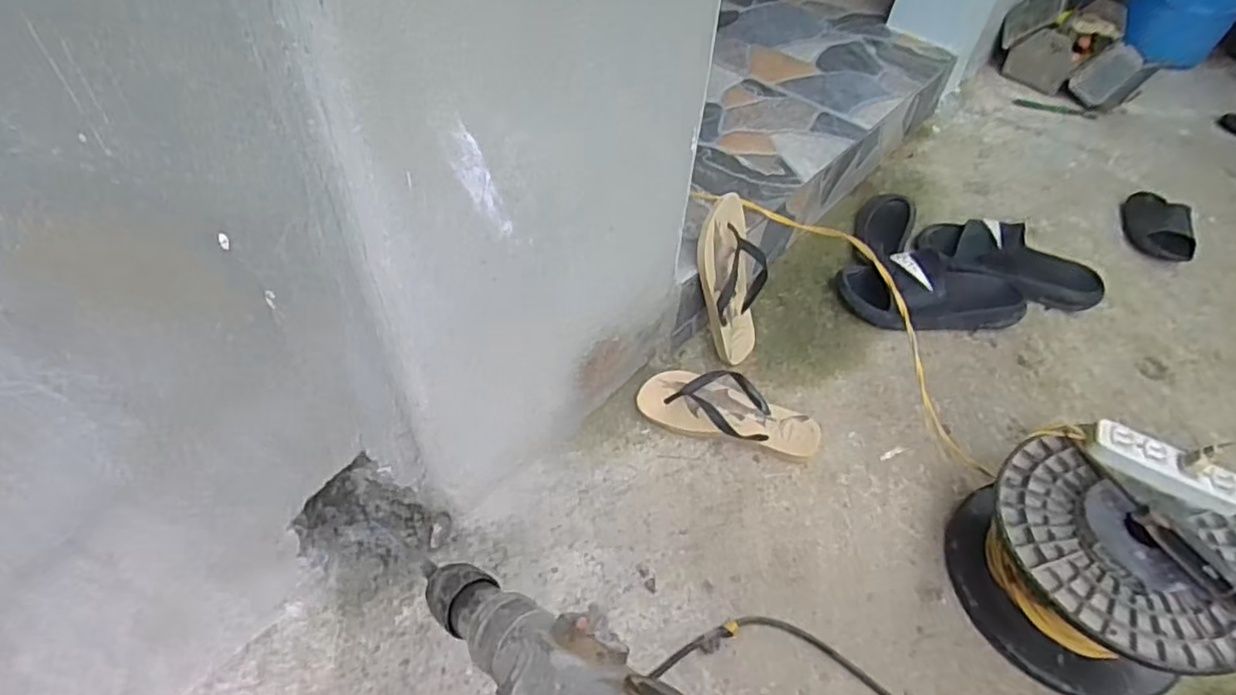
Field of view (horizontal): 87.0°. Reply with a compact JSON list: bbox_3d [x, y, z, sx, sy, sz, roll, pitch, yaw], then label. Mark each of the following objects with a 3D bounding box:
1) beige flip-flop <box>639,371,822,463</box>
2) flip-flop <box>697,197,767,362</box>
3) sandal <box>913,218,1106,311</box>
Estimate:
[{"bbox_3d":[0.144,0.076,0.827,0.232,0.040,0.105,16,50,12],"label":"beige flip-flop"},{"bbox_3d":[0.155,-0.079,0.843,0.097,0.230,0.046,-30,35,-25],"label":"flip-flop"},{"bbox_3d":[0.621,-0.147,1.021,0.274,0.088,0.086,24,52,18],"label":"sandal"}]

